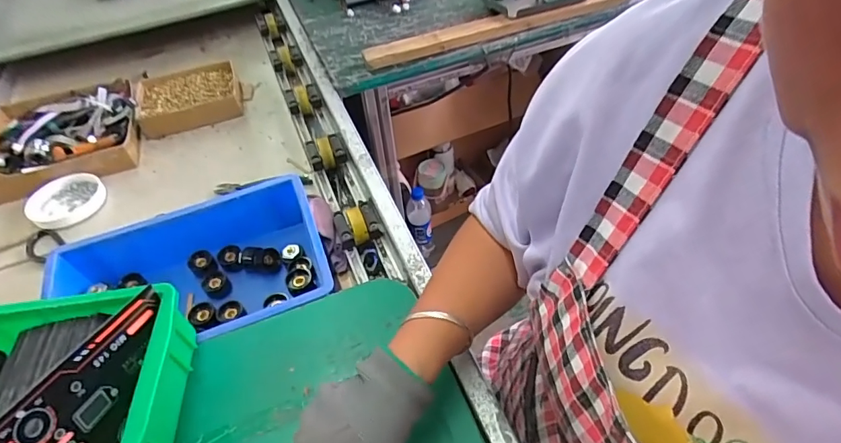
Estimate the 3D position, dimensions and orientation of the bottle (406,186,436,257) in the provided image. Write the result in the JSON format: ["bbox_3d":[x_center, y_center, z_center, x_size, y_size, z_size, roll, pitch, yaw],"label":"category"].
[{"bbox_3d":[-0.001,0.001,1.255,0.063,0.220,0.058,-5,48,0],"label":"bottle"}]

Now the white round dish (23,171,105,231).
[{"bbox_3d":[-0.540,-0.034,0.722,0.104,0.017,0.103,-2,49,3],"label":"white round dish"}]

